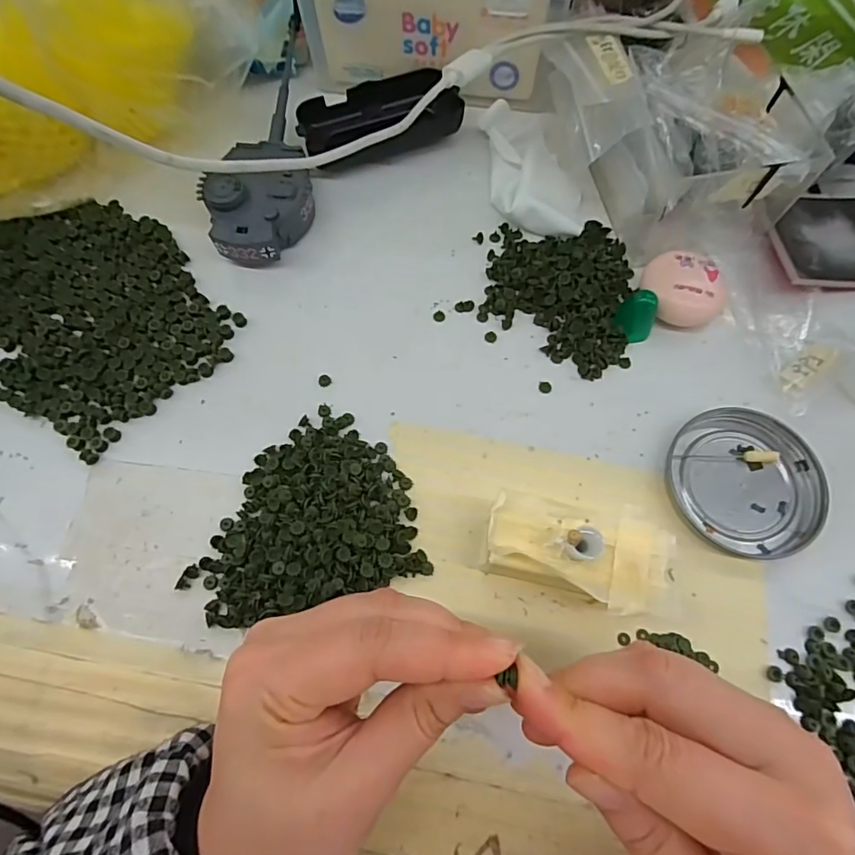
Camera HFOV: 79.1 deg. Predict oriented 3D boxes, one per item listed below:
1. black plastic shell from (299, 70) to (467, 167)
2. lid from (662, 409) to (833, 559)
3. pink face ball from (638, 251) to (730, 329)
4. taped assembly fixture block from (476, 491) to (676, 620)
[{"bbox_3d":[-0.035,-0.219,0.363,0.108,0.029,0.046,-17,70,-6],"label":"black plastic shell"},{"bbox_3d":[0.168,0.028,0.274,0.077,0.008,0.075,10,70,4],"label":"lid"},{"bbox_3d":[0.151,-0.082,0.307,0.038,0.020,0.045,-19,71,-6],"label":"pink face ball"},{"bbox_3d":[0.070,0.061,0.247,0.085,0.038,0.048,6,70,3],"label":"taped assembly fixture block"}]

